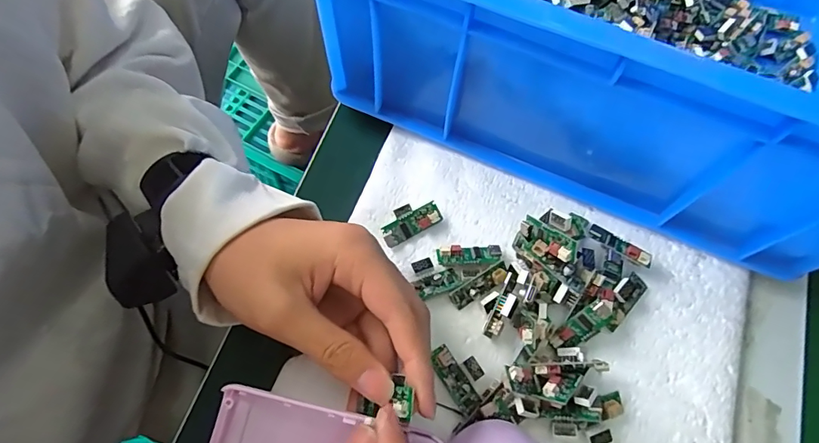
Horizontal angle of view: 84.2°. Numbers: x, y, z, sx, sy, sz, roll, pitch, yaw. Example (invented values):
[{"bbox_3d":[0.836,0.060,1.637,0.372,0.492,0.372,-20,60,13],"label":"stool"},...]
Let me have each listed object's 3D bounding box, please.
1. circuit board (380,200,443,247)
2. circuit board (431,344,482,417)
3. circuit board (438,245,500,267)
[{"bbox_3d":[-0.001,-0.001,0.289,0.038,0.010,0.021,-26,72,-10],"label":"circuit board"},{"bbox_3d":[0.026,0.090,0.258,0.013,0.007,0.037,-30,73,-12],"label":"circuit board"},{"bbox_3d":[0.037,0.022,0.282,0.039,0.008,0.013,-2,69,-2],"label":"circuit board"}]

